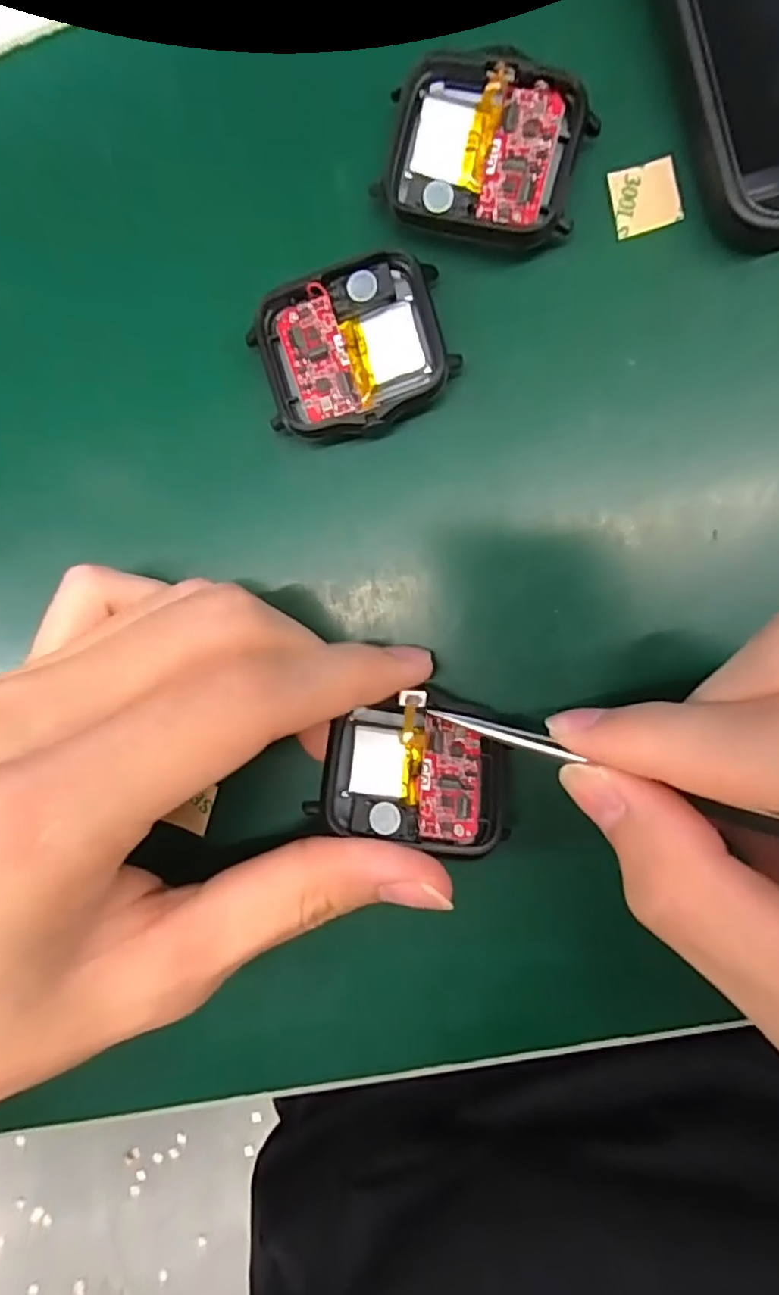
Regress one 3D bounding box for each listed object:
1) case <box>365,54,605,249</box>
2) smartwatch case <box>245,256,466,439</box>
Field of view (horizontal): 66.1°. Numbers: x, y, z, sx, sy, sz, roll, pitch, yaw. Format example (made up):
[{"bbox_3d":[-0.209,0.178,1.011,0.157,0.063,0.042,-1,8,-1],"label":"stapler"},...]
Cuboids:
[{"bbox_3d":[0.023,-0.118,0.144,0.044,0.013,0.036,13,93,8],"label":"case"},{"bbox_3d":[-0.009,-0.073,0.148,0.045,0.006,0.040,-16,88,9],"label":"smartwatch case"}]

